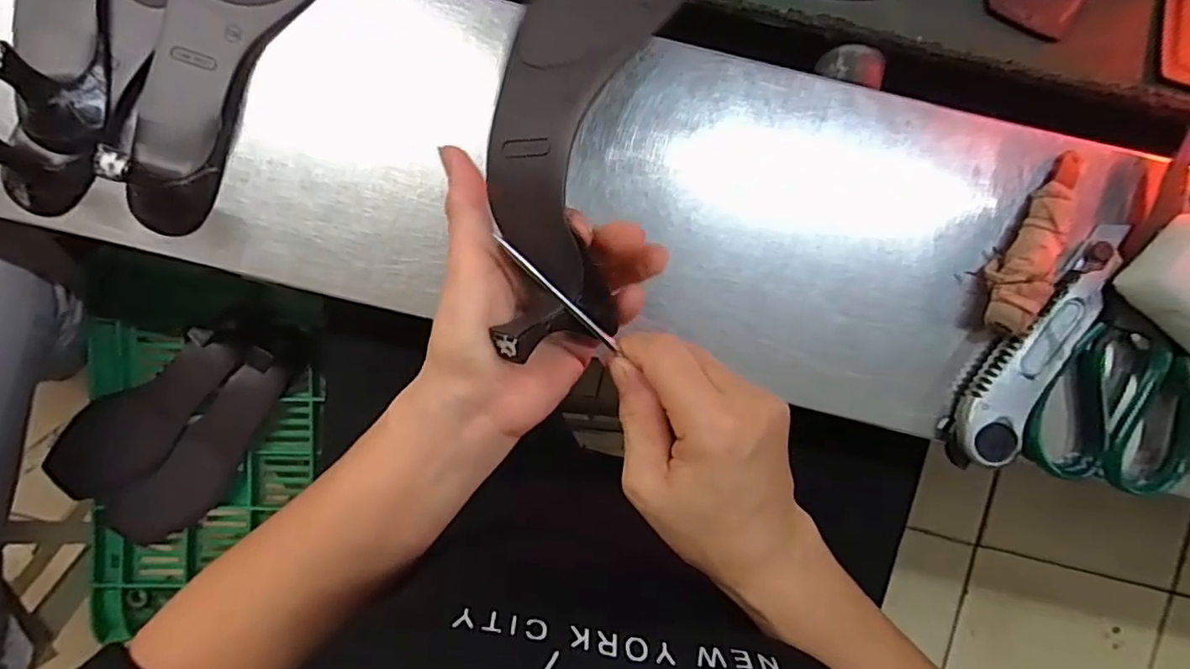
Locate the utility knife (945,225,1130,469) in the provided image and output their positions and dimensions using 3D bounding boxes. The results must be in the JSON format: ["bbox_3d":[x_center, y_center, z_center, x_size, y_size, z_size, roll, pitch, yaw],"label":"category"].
[{"bbox_3d":[0.268,0.005,0.360,0.035,0.022,0.169,33,92,-1],"label":"utility knife"}]

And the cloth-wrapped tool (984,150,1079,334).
[{"bbox_3d":[0.259,-0.055,0.352,0.029,0.026,0.117,22,92,-1],"label":"cloth-wrapped tool"}]

